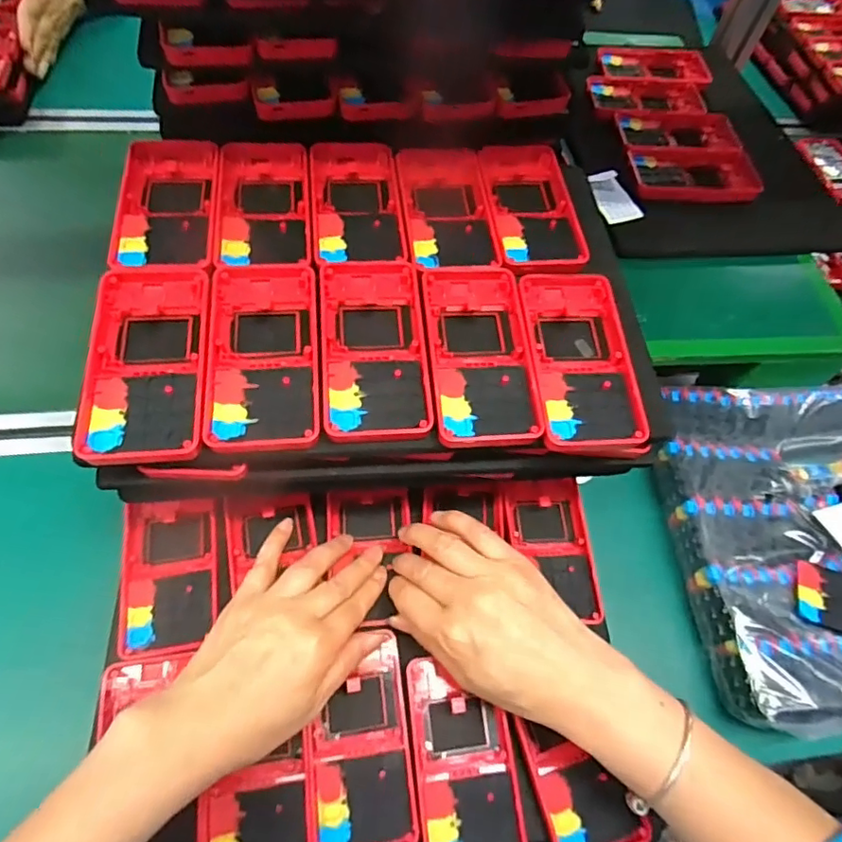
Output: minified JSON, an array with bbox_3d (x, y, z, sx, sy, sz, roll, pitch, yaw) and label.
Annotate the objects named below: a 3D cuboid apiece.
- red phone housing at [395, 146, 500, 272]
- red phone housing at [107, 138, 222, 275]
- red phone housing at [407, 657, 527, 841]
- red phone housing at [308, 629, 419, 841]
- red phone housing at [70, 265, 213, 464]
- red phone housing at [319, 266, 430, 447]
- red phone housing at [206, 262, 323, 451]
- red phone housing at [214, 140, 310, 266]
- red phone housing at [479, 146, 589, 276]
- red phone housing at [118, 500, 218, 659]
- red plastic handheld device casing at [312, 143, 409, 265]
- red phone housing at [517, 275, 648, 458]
[{"bbox_3d":[0.018,-0.160,0.403,0.059,0.013,0.144,-3,61,-8],"label":"red phone housing"},{"bbox_3d":[-0.170,-0.148,0.373,0.062,0.013,0.133,-4,61,-8],"label":"red phone housing"},{"bbox_3d":[0.028,0.211,0.339,0.062,0.018,0.119,-3,61,-8],"label":"red phone housing"},{"bbox_3d":[-0.038,0.203,0.341,0.061,0.015,0.111,-4,61,-8],"label":"red phone housing"},{"bbox_3d":[-0.157,-0.038,0.318,0.063,0.017,0.130,-4,61,-8],"label":"red phone housing"},{"bbox_3d":[-0.029,-0.047,0.337,0.062,0.017,0.125,-3,60,-5],"label":"red phone housing"},{"bbox_3d":[-0.094,-0.043,0.331,0.062,0.021,0.128,-3,61,-8],"label":"red phone housing"},{"bbox_3d":[-0.109,-0.151,0.384,0.060,0.016,0.131,-4,61,-8],"label":"red phone housing"},{"bbox_3d":[0.081,-0.155,0.403,0.064,0.015,0.127,-2,61,-7],"label":"red phone housing"},{"bbox_3d":[-0.173,0.101,0.378,0.062,0.009,0.107,-7,61,-9],"label":"red phone housing"},{"bbox_3d":[-0.045,-0.155,0.393,0.059,0.015,0.123,-4,61,-8],"label":"red plastic handheld device casing"},{"bbox_3d":[0.099,-0.043,0.349,0.064,0.018,0.123,-1,60,-6],"label":"red phone housing"}]

